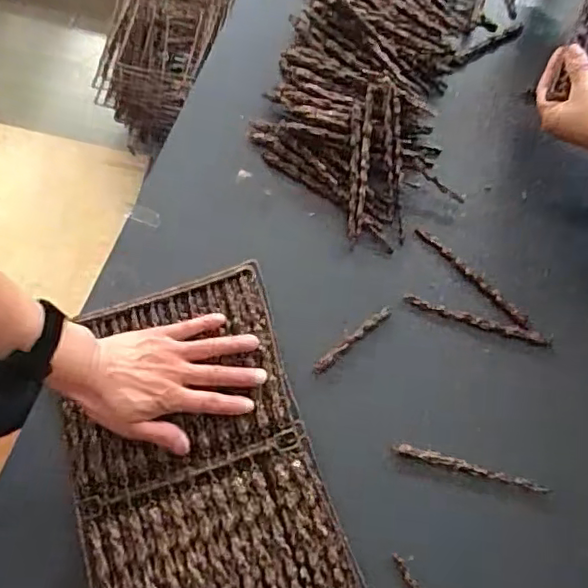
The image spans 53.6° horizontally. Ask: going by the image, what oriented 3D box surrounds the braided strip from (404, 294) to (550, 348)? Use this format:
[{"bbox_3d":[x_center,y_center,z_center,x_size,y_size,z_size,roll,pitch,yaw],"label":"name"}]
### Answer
[{"bbox_3d":[0.190,0.028,0.602,0.154,0.008,0.014,17,77,3],"label":"braided strip"}]

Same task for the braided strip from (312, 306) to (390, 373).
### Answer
[{"bbox_3d":[0.060,0.047,0.596,0.099,0.010,0.013,-39,80,-9],"label":"braided strip"}]

